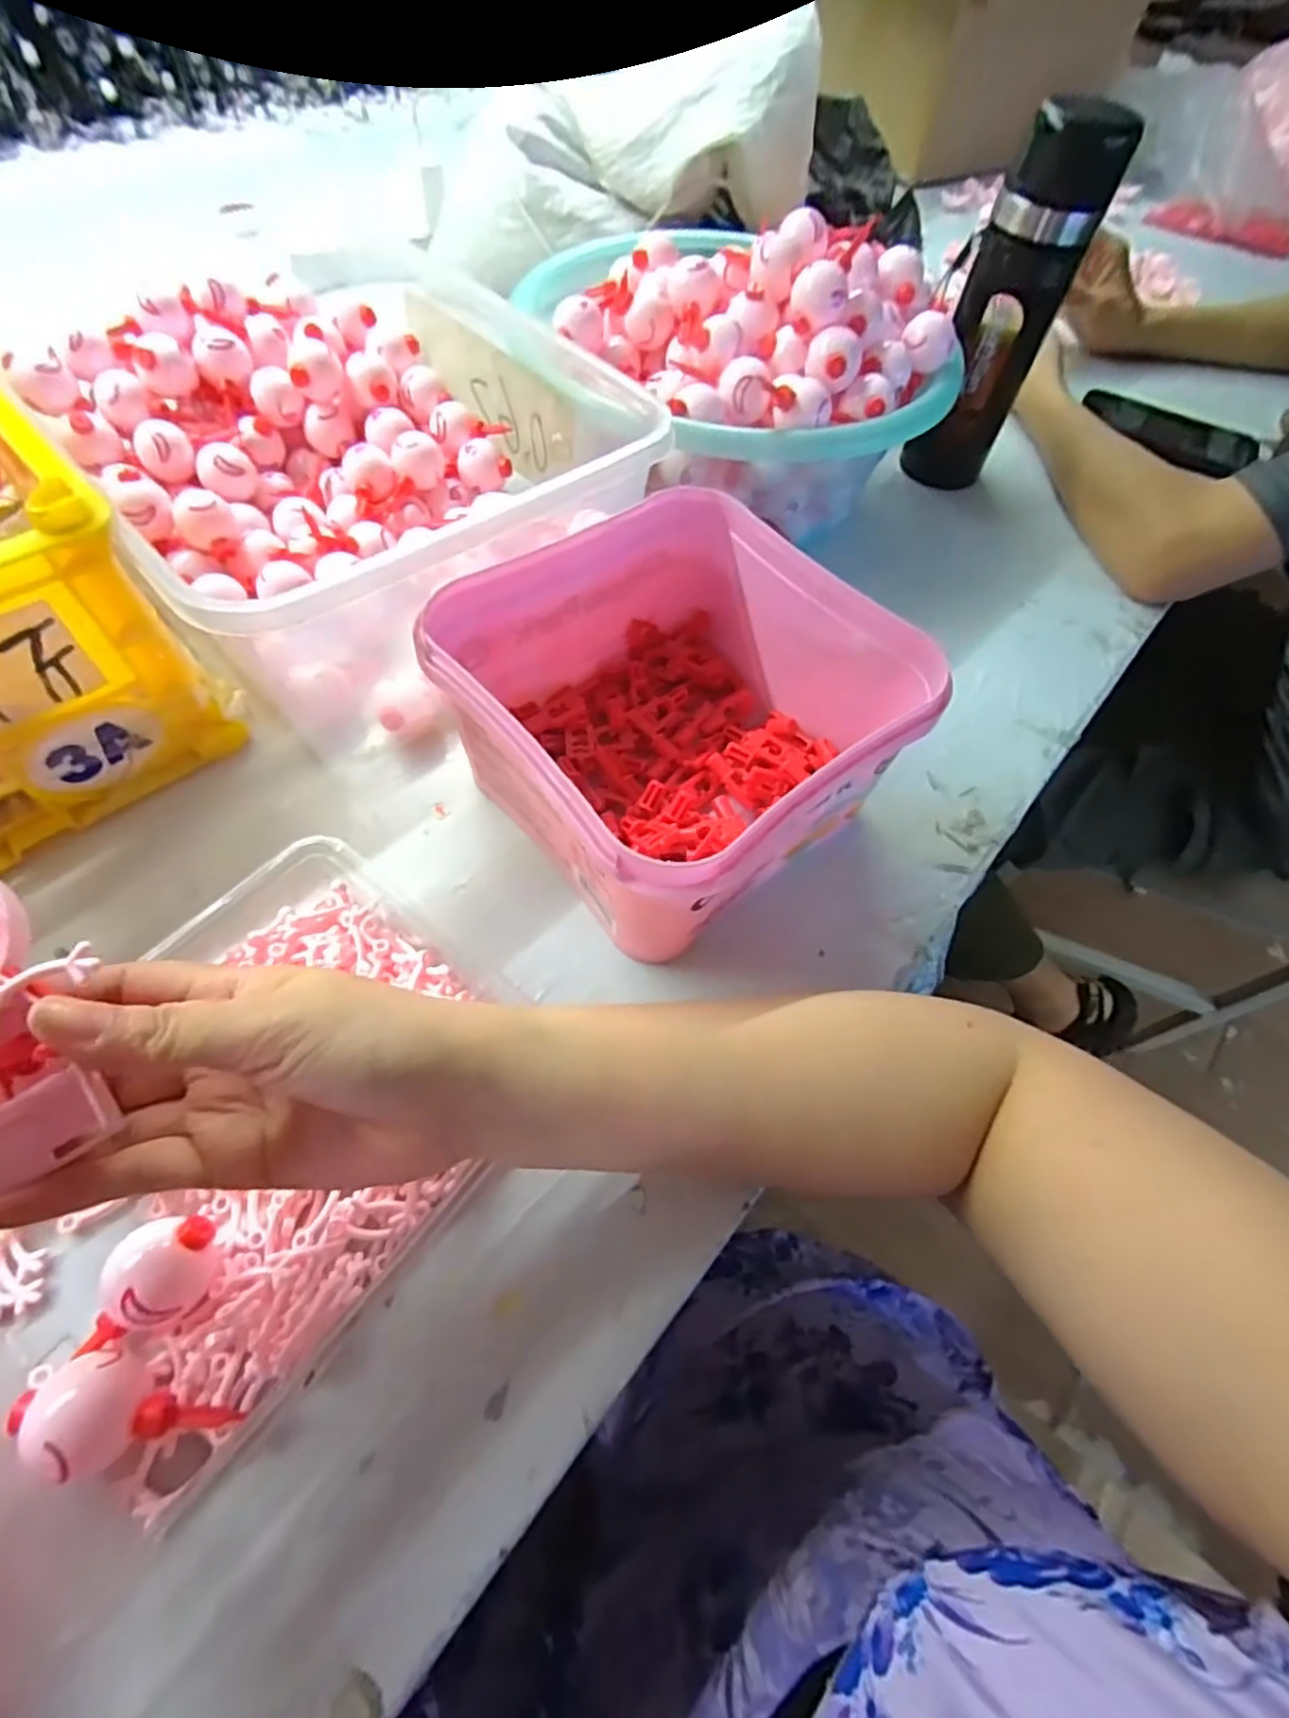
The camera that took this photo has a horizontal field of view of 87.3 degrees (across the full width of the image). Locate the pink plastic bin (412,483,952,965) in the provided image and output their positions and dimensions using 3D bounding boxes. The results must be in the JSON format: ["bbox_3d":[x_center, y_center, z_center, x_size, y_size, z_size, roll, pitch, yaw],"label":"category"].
[{"bbox_3d":[0.016,-0.071,0.356,0.191,0.109,0.187,-34,67,-22],"label":"pink plastic bin"}]

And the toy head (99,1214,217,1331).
[{"bbox_3d":[-0.176,0.151,0.248,0.030,0.026,0.033,2,58,-3],"label":"toy head"}]

